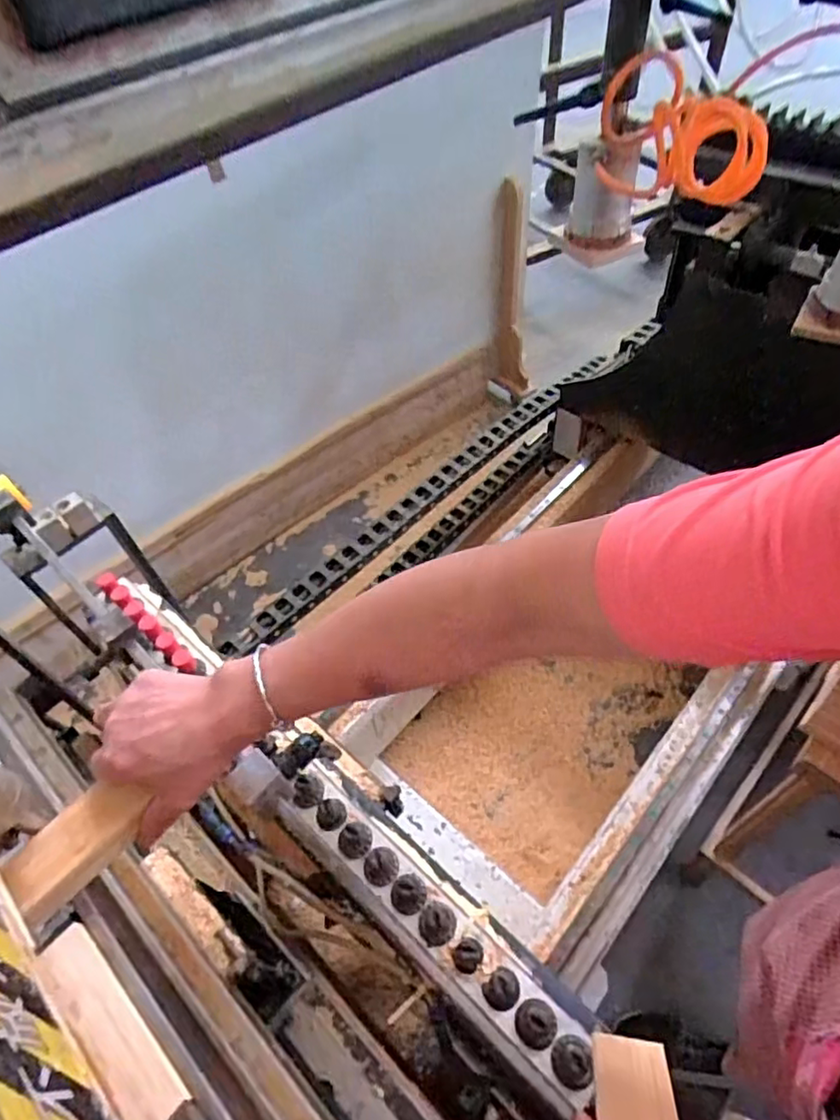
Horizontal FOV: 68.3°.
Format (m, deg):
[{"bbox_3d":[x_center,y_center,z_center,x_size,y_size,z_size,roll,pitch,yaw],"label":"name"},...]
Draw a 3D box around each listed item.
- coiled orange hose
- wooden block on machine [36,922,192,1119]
[{"bbox_3d":[0.303,-0.481,0.702,0.186,0.138,0.078,4,53,8],"label":"coiled orange hose"},{"bbox_3d":[-0.185,0.281,0.371,0.127,0.019,0.033,36,21,27],"label":"wooden block on machine"}]

